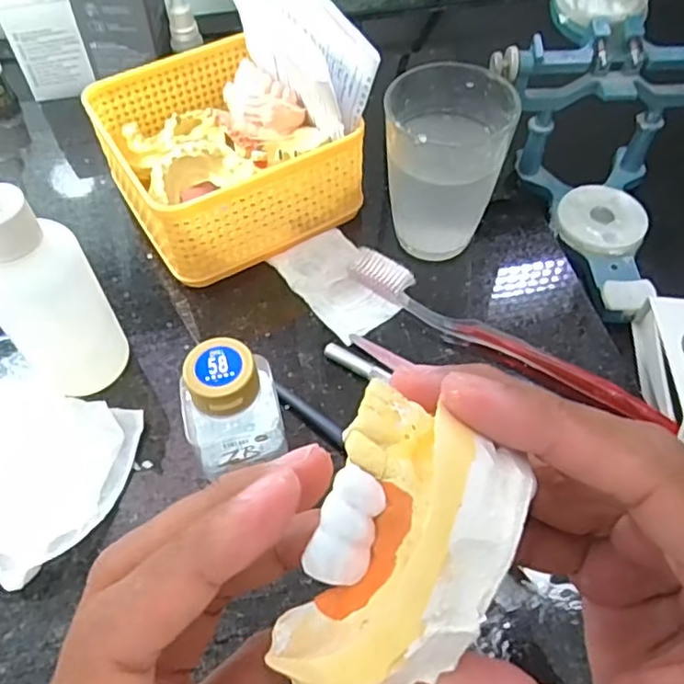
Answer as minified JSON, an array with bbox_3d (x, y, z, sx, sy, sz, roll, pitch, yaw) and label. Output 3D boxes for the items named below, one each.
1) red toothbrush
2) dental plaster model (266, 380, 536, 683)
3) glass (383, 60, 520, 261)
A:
[{"bbox_3d":[0.081,-0.001,0.336,0.182,0.018,0.018,32,61,20],"label":"red toothbrush"},{"bbox_3d":[0.012,0.042,0.124,0.036,0.022,0.058,20,60,11],"label":"dental plaster model"},{"bbox_3d":[0.056,-0.097,0.353,0.063,0.092,0.069,0,55,0],"label":"glass"}]

